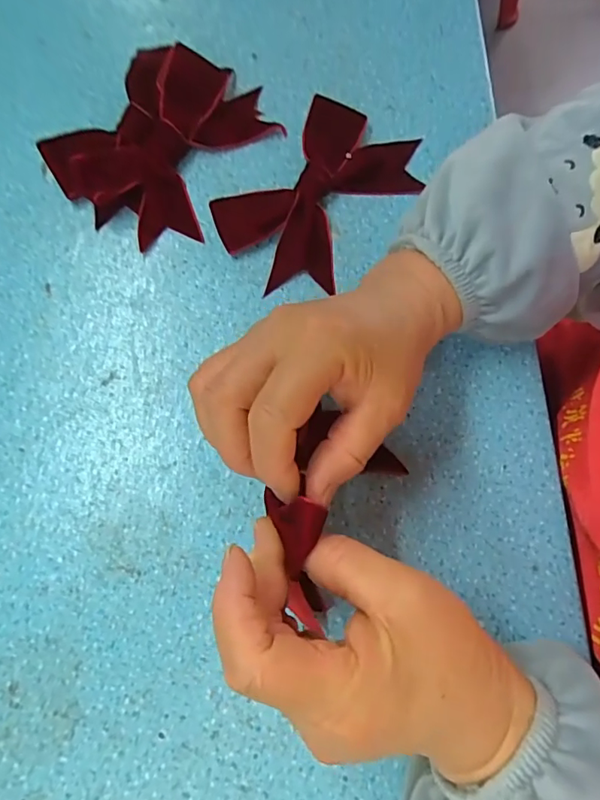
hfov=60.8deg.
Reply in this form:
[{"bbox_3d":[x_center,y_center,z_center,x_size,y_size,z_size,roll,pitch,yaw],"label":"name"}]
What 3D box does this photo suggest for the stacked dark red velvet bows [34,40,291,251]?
[{"bbox_3d":[-0.088,-0.176,0.339,0.105,0.026,0.141,38,77,10],"label":"stacked dark red velvet bows"}]

